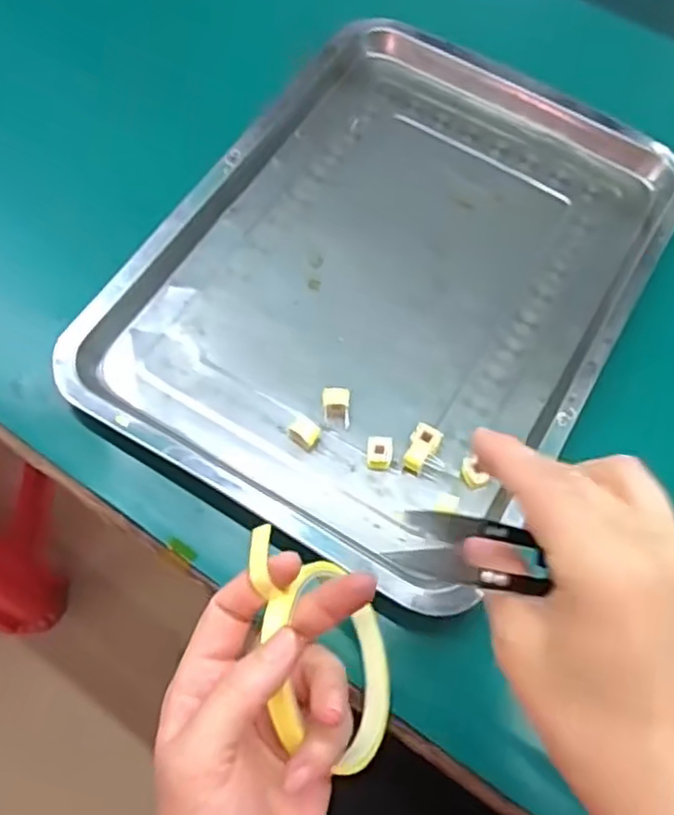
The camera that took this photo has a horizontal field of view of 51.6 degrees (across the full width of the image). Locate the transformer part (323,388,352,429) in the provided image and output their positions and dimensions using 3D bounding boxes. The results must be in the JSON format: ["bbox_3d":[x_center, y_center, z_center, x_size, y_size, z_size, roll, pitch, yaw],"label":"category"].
[{"bbox_3d":[0.000,0.001,0.428,0.016,0.012,0.025,4,65,-1],"label":"transformer part"}]

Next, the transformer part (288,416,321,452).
[{"bbox_3d":[-0.020,0.016,0.418,0.017,0.016,0.013,35,69,12],"label":"transformer part"}]

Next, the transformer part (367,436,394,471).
[{"bbox_3d":[0.025,0.028,0.415,0.015,0.015,0.017,6,65,0],"label":"transformer part"}]

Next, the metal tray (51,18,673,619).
[{"bbox_3d":[0.041,-0.095,0.469,0.287,0.029,0.391,31,68,11],"label":"metal tray"}]

